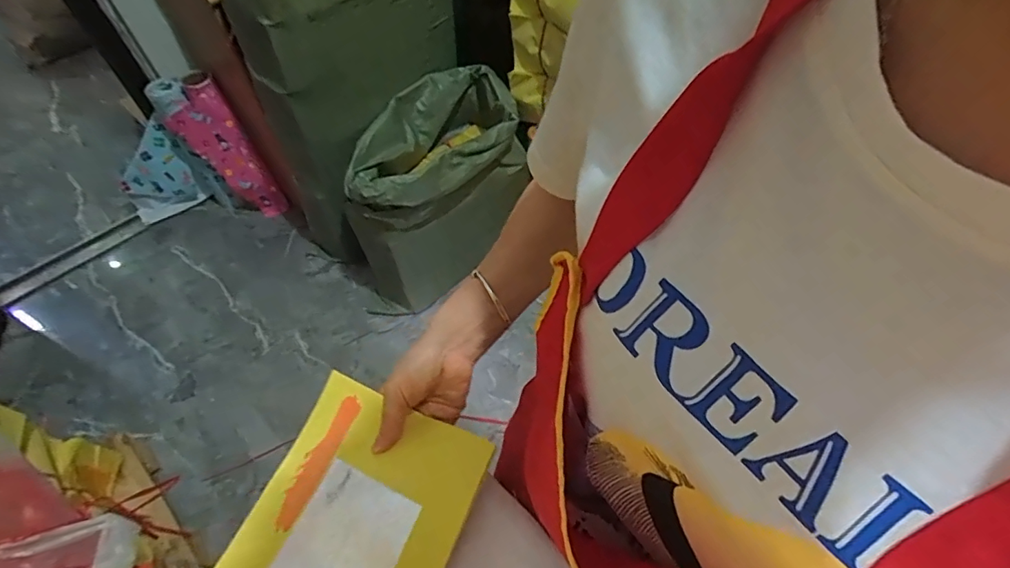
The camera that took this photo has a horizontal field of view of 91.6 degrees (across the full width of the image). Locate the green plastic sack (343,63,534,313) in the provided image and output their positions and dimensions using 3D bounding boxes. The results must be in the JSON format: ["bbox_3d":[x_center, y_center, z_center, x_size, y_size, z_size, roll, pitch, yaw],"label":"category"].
[{"bbox_3d":[-0.185,-0.271,1.489,0.334,0.516,0.580,35,61,24],"label":"green plastic sack"}]

